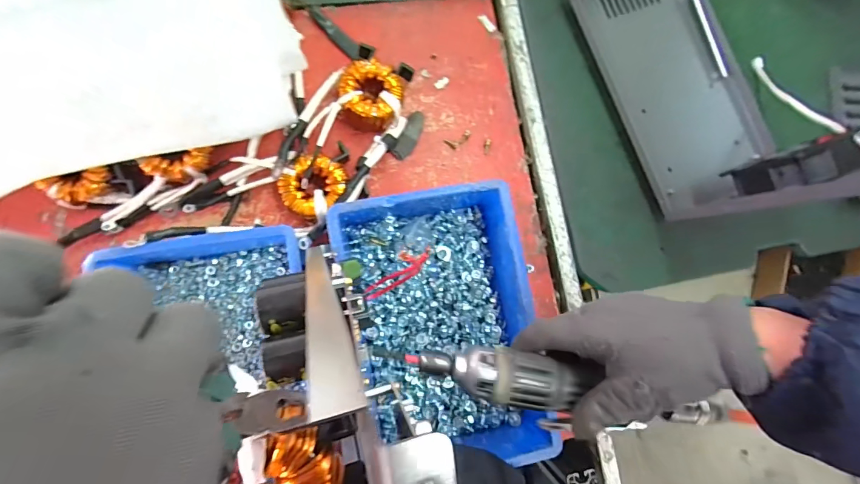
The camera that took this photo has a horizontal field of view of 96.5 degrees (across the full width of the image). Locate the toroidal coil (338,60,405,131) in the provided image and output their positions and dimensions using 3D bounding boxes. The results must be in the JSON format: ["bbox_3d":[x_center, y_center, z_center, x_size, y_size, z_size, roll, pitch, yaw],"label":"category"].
[{"bbox_3d":[-0.072,-0.181,0.481,0.074,0.049,0.080,1,85,-7],"label":"toroidal coil"}]

